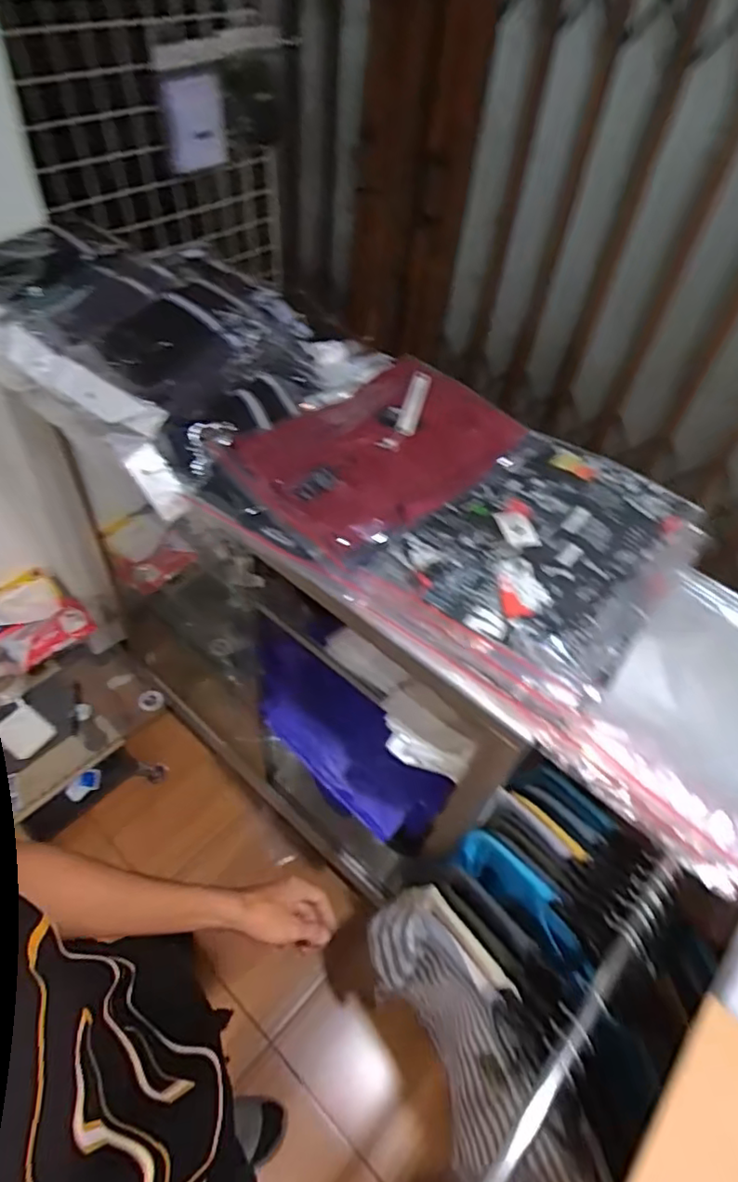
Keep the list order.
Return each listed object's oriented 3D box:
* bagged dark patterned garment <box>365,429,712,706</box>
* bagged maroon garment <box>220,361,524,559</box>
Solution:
[{"bbox_3d":[0.225,-0.055,0.750,0.281,0.055,0.361,36,57,21],"label":"bagged dark patterned garment"},{"bbox_3d":[0.005,-0.198,0.815,0.344,0.045,0.264,-32,61,-27],"label":"bagged maroon garment"}]

